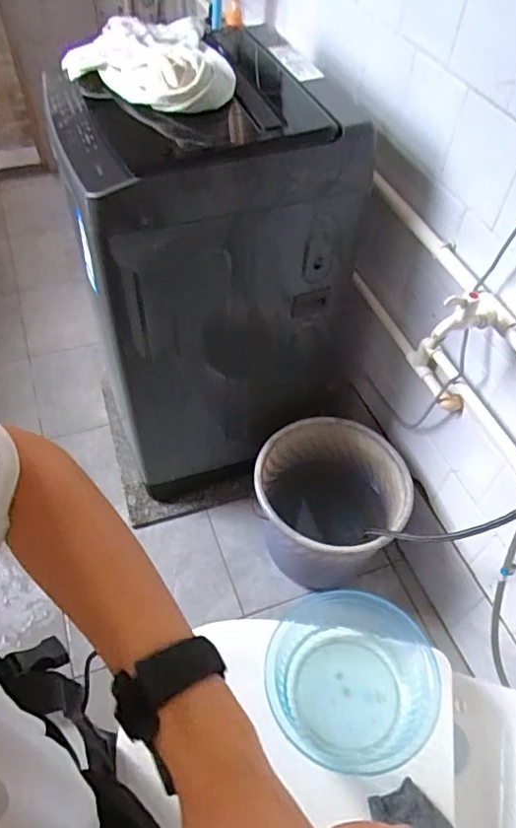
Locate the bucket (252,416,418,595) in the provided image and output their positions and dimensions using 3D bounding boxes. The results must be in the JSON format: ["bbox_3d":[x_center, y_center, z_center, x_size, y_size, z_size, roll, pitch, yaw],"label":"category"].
[{"bbox_3d":[0.163,0.234,1.326,0.327,0.319,0.318,1,51,-2],"label":"bucket"}]

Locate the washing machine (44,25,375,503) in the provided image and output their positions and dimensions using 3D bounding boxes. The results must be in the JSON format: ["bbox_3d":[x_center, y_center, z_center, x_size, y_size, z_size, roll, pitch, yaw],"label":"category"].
[{"bbox_3d":[-0.125,-0.303,1.329,0.512,0.919,0.560,-15,53,-15],"label":"washing machine"}]

